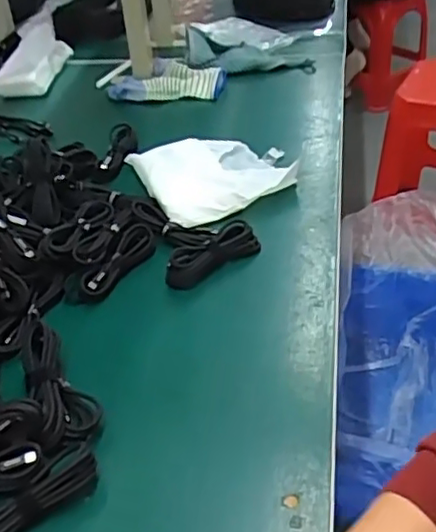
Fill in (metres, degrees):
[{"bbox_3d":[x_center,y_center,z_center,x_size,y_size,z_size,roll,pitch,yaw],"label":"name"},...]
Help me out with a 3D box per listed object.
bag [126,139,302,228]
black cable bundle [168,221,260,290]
[{"bbox_3d":[0.002,-0.126,0.817,0.200,0.041,0.183,-20,40,-18],"label":"bag"},{"bbox_3d":[-0.005,-0.015,0.675,0.118,0.035,0.040,-30,44,-28],"label":"black cable bundle"}]

